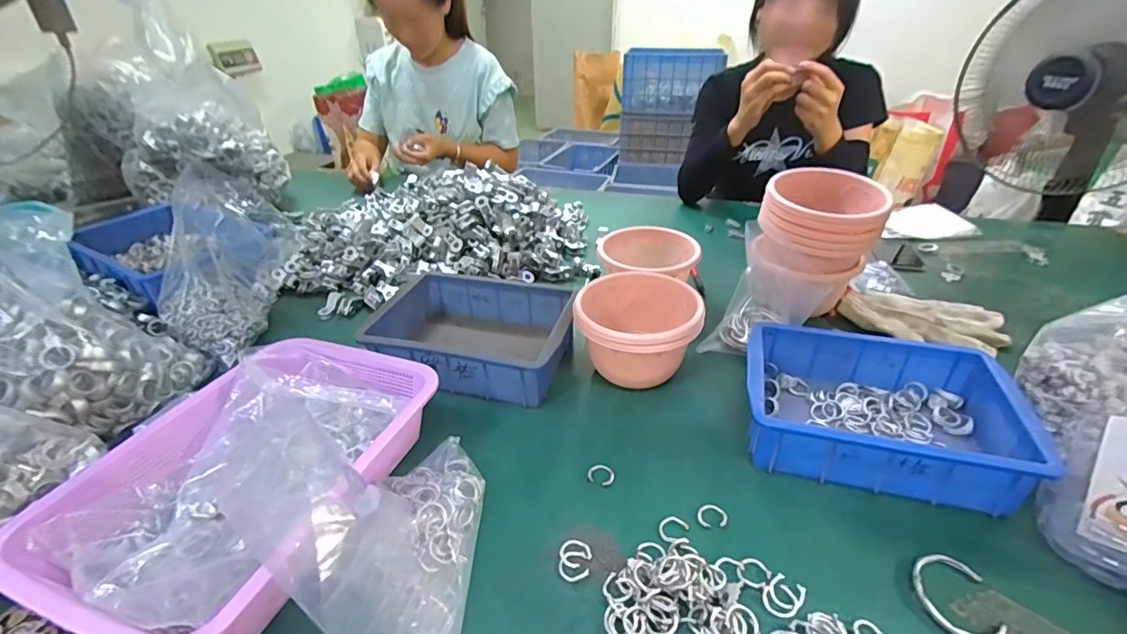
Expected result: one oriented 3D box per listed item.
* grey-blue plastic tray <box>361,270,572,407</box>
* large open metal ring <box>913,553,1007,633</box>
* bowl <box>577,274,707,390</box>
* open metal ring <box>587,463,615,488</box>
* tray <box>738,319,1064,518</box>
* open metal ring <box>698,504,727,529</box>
[{"bbox_3d":[-0.112,0.026,0.663,0.244,0.075,0.184,8,33,15],"label":"grey-blue plastic tray"},{"bbox_3d":[0.306,0.219,0.395,0.055,0.005,0.069,3,32,7],"label":"large open metal ring"},{"bbox_3d":[0.089,0.024,0.611,0.140,0.112,0.114,6,32,11],"label":"bowl"},{"bbox_3d":[0.038,0.159,0.508,0.026,0.005,0.023,14,34,23],"label":"open metal ring"},{"bbox_3d":[0.317,0.097,0.525,0.236,0.079,0.170,9,33,16],"label":"tray"},{"bbox_3d":[0.137,0.183,0.464,0.025,0.006,0.024,-1,31,1],"label":"open metal ring"}]

